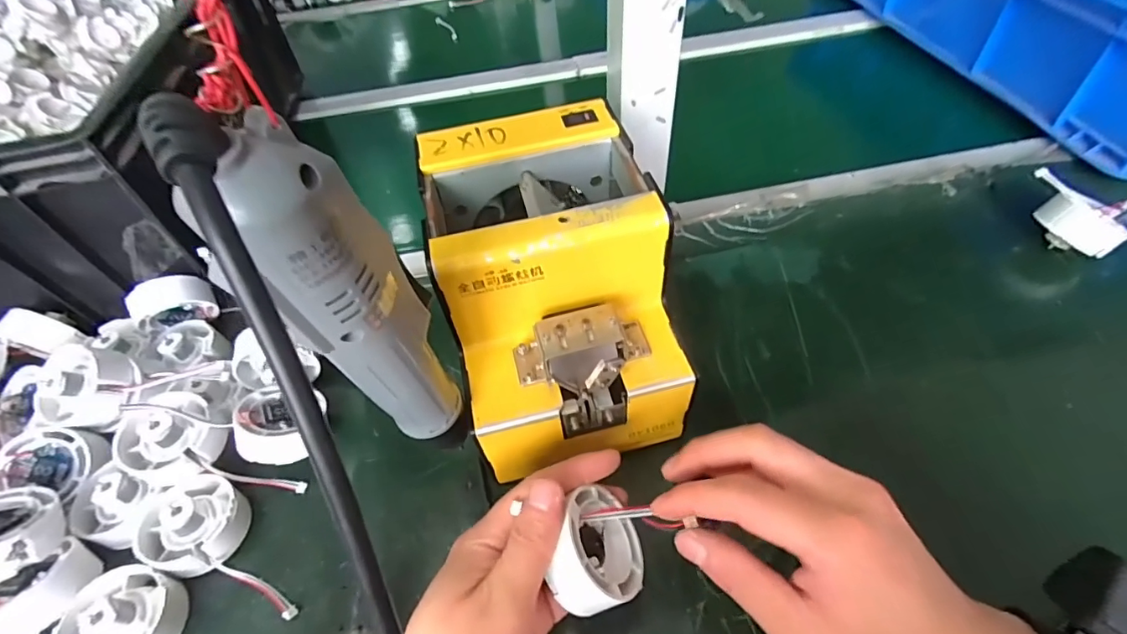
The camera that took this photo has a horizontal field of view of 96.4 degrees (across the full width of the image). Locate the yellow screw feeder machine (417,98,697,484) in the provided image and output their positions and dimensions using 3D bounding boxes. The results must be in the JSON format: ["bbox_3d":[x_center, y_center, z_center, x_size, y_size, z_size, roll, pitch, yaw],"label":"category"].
[{"bbox_3d":[-0.005,-0.015,0.317,0.123,0.144,0.176,-12,51,-4],"label":"yellow screw feeder machine"}]

